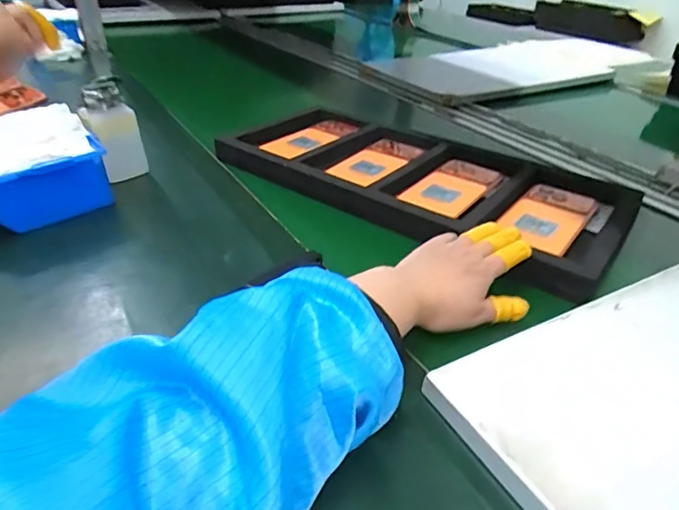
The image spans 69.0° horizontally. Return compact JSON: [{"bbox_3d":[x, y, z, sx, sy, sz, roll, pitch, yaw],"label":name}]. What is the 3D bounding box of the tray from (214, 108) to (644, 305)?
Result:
[{"bbox_3d":[0.099,-0.098,0.601,0.463,0.029,0.255,25,40,28],"label":"tray"}]

